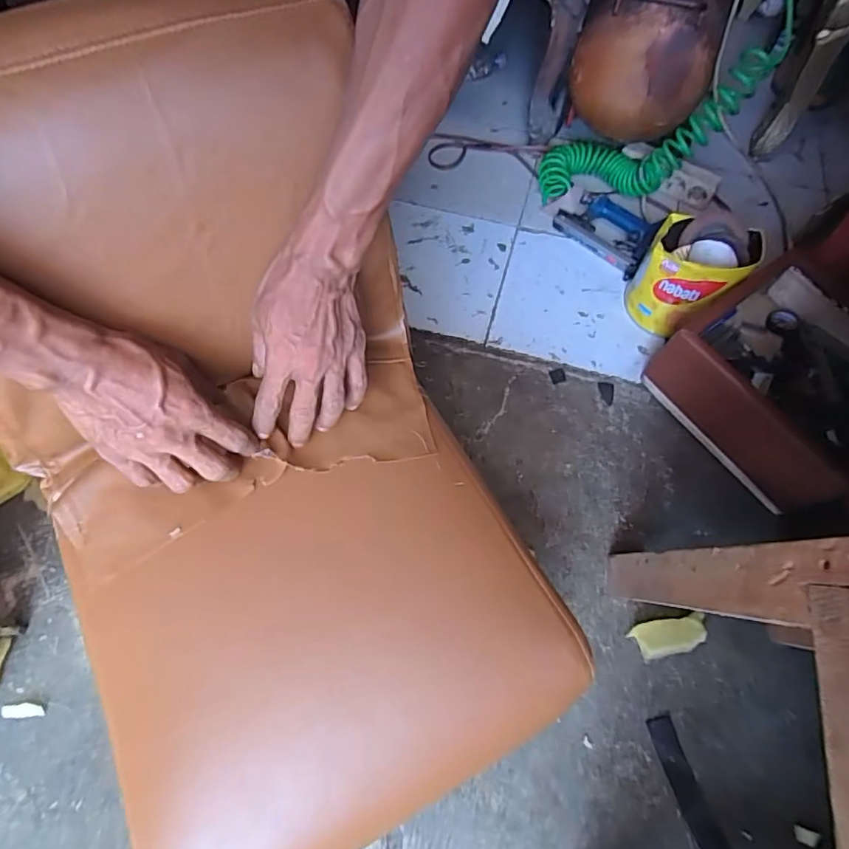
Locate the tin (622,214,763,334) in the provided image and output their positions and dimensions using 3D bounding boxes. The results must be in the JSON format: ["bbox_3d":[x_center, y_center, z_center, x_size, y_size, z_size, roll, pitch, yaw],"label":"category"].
[{"bbox_3d":[0.421,-0.240,0.865,0.137,0.164,0.134,1,60,-2],"label":"tin"}]

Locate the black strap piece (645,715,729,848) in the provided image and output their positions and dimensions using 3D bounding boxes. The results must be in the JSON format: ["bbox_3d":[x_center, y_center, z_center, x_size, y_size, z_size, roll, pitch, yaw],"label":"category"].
[{"bbox_3d":[0.302,0.424,0.598,0.032,0.005,0.160,-18,60,-2],"label":"black strap piece"}]

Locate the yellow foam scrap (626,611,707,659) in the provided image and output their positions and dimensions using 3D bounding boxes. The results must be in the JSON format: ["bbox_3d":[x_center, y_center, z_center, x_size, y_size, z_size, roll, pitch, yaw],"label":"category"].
[{"bbox_3d":[0.312,0.271,0.672,0.091,0.030,0.043,-8,61,-7],"label":"yellow foam scrap"}]

